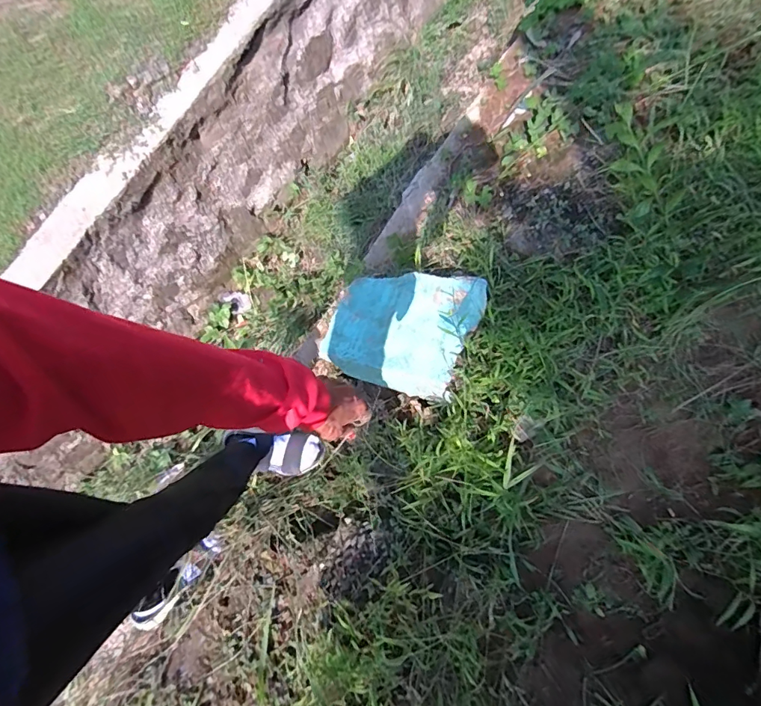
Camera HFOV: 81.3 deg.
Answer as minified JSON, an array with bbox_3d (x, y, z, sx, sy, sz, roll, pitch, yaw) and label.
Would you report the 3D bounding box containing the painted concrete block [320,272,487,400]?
[{"bbox_3d":[0.050,-0.043,0.894,0.281,0.100,0.246,14,67,19],"label":"painted concrete block"}]

